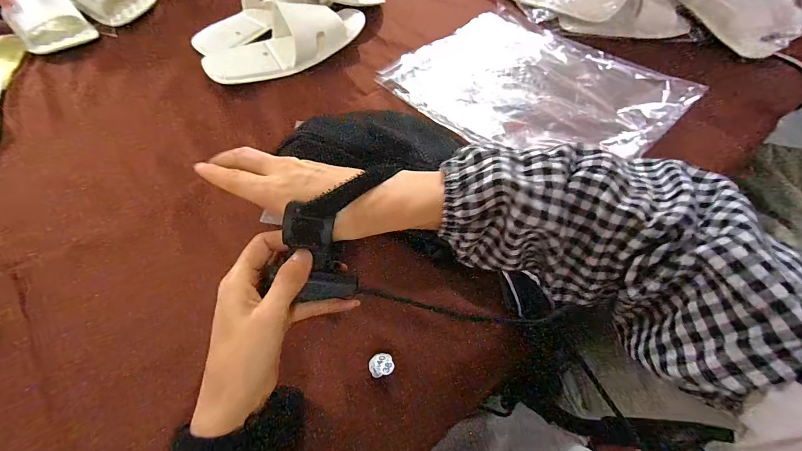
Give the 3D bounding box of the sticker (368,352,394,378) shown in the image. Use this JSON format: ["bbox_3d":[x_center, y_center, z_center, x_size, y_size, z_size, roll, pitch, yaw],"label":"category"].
[{"bbox_3d":[-0.019,0.132,0.329,0.023,0.005,0.026,-19,32,-5],"label":"sticker"}]

